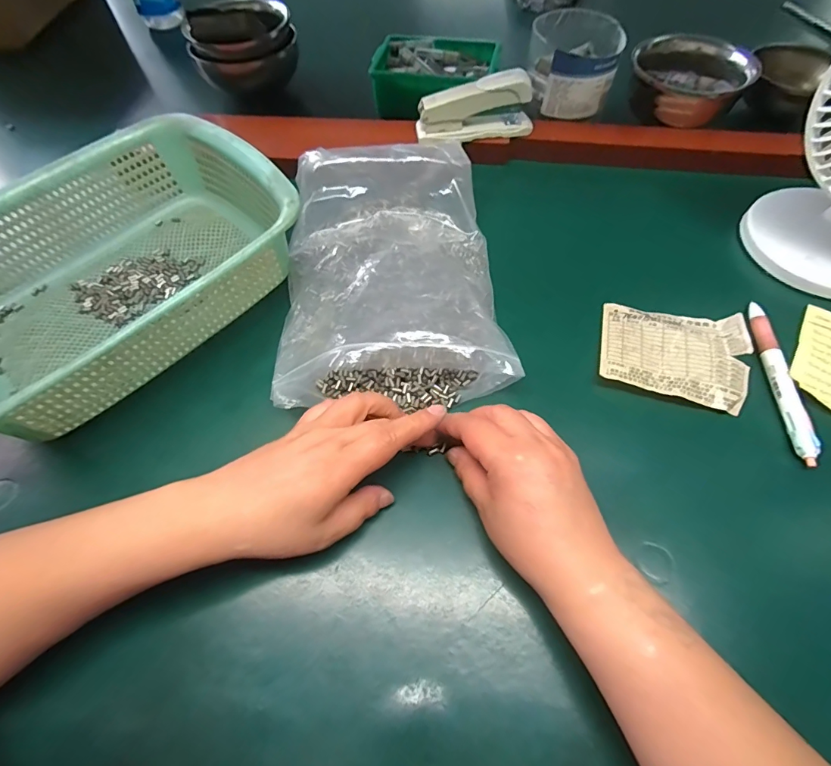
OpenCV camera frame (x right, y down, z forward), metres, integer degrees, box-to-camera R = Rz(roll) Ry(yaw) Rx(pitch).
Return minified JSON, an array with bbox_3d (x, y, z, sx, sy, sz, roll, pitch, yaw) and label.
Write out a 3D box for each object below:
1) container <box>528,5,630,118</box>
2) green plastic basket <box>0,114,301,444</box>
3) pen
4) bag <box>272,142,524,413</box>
[{"bbox_3d":[0.176,-0.361,0.486,0.097,0.065,0.102,-1,60,1],"label":"container"},{"bbox_3d":[-0.254,-0.092,0.354,0.289,0.080,0.219,-40,67,-19],"label":"green plastic basket"},{"bbox_3d":[0.280,-0.006,0.330,0.013,0.009,0.141,4,61,4],"label":"pen"},{"bbox_3d":[-0.023,-0.095,0.361,0.179,0.068,0.252,-6,59,-1],"label":"bag"}]

